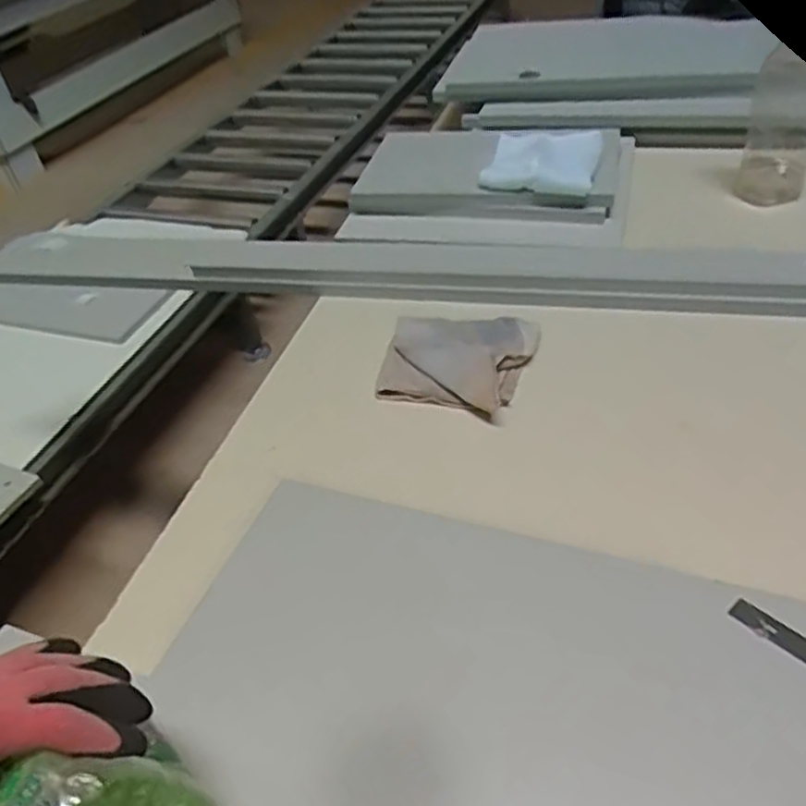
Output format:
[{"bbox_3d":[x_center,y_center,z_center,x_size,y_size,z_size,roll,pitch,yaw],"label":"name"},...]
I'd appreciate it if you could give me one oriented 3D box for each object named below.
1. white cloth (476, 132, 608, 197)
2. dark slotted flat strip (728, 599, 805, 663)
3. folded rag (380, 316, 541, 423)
[{"bbox_3d":[0.181,-0.315,0.934,0.135,0.027,0.138,9,49,14],"label":"white cloth"},{"bbox_3d":[0.261,0.160,0.468,0.016,0.005,0.097,-42,50,-21],"label":"dark slotted flat strip"},{"bbox_3d":[0.054,-0.051,0.739,0.146,0.032,0.145,4,43,18],"label":"folded rag"}]

